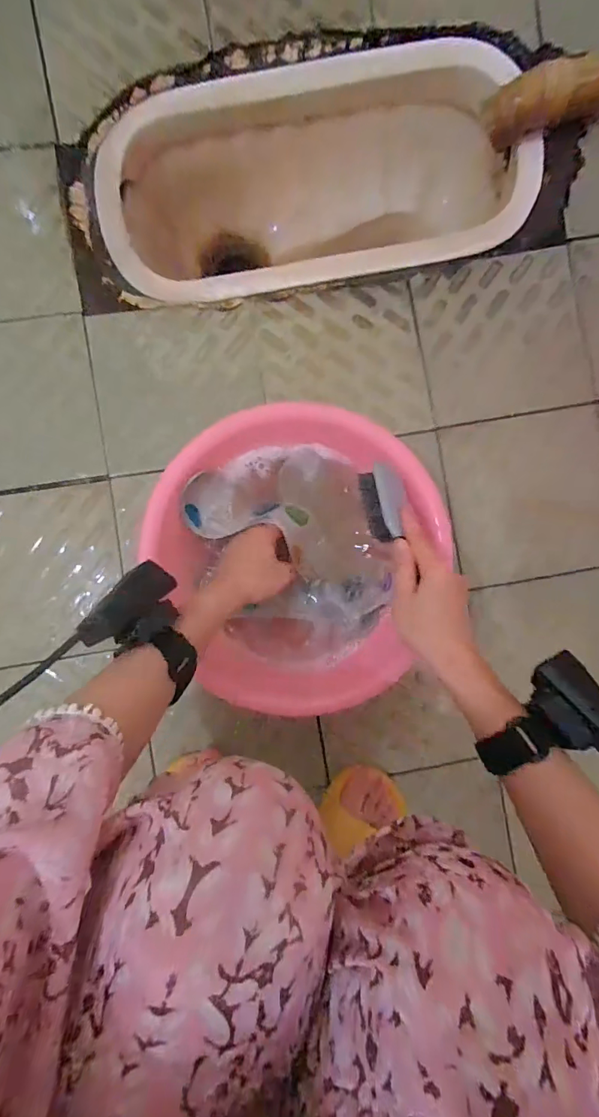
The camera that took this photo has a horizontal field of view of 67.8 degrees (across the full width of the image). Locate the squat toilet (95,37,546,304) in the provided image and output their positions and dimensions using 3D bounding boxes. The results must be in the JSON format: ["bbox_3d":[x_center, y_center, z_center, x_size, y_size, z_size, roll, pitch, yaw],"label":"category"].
[{"bbox_3d":[0.021,-0.483,0.641,0.536,0.221,0.277,-10,93,-2],"label":"squat toilet"}]

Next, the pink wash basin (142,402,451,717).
[{"bbox_3d":[-0.005,-0.004,0.484,0.291,0.097,0.322,27,91,-3],"label":"pink wash basin"}]

